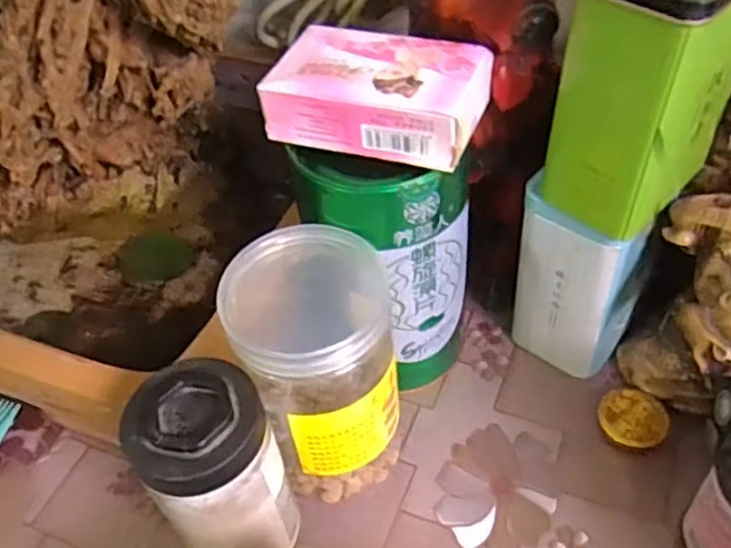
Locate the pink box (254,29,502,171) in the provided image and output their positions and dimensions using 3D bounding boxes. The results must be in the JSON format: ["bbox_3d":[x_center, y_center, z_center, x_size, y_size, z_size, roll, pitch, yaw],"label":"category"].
[{"bbox_3d":[0.007,-0.093,0.360,0.104,0.034,0.058,13,50,18],"label":"pink box"}]

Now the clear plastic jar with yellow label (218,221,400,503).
[{"bbox_3d":[-0.027,0.052,0.396,0.086,0.153,0.094,-3,47,4],"label":"clear plastic jar with yellow label"}]

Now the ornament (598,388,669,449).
[{"bbox_3d":[0.165,0.088,0.433,0.040,0.007,0.035,12,67,15],"label":"ornament"}]

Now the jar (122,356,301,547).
[{"bbox_3d":[-0.073,0.109,0.364,0.060,0.133,0.060,-3,47,4],"label":"jar"}]

